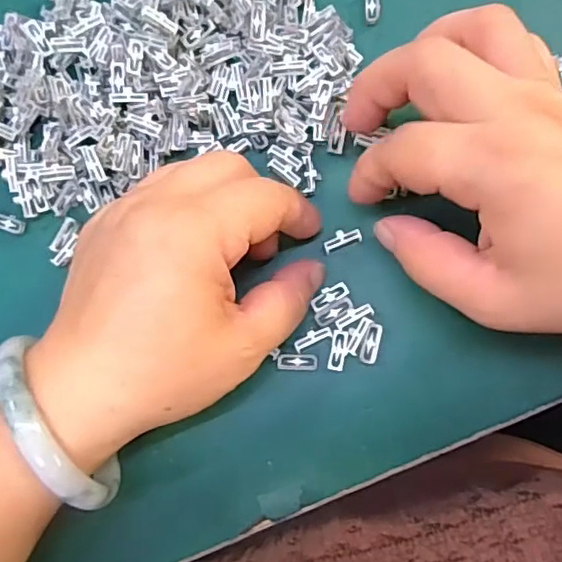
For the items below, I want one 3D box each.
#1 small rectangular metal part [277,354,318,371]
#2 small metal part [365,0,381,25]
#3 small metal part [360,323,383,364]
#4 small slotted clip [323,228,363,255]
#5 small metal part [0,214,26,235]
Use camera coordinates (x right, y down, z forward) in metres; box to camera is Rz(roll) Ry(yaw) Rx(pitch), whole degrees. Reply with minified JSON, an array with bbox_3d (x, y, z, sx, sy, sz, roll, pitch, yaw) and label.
[{"bbox_3d":[0.007,0.034,0.236,0.016,0.004,0.007,0,84,5],"label":"small rectangular metal part"},{"bbox_3d":[0.041,-0.124,0.257,0.007,0.006,0.018,-2,84,5],"label":"small metal part"},{"bbox_3d":[0.037,0.026,0.235,0.007,0.004,0.017,15,85,6],"label":"small metal part"},{"bbox_3d":[0.026,-0.018,0.243,0.016,0.005,0.008,-22,82,2],"label":"small slotted clip"},{"bbox_3d":[-0.124,-0.026,0.256,0.017,0.004,0.007,19,86,7],"label":"small metal part"}]

